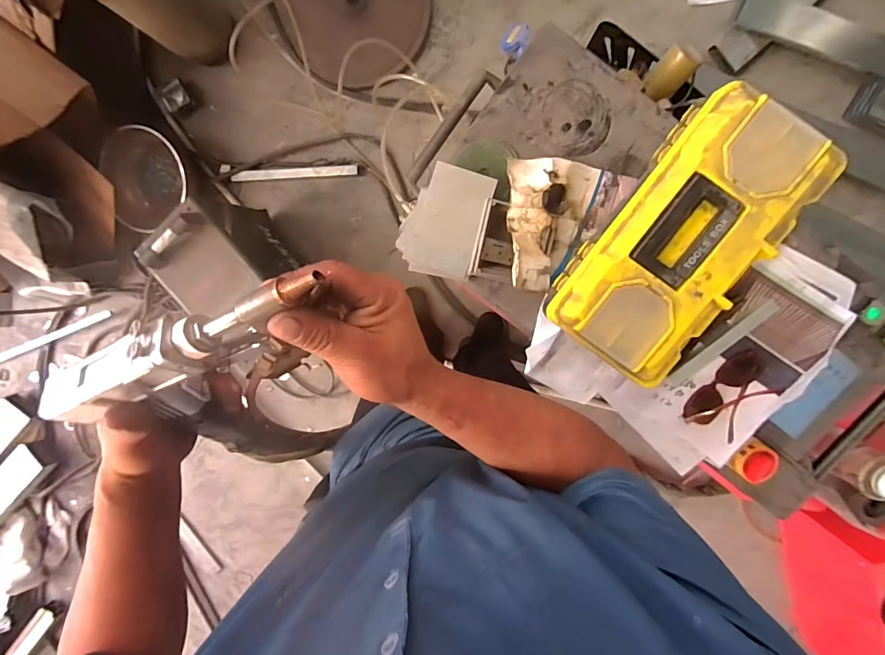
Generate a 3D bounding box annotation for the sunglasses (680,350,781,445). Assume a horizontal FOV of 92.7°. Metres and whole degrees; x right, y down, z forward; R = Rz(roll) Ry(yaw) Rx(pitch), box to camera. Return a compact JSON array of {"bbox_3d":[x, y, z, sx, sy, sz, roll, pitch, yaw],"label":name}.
[{"bbox_3d":[0.450,0.112,0.649,0.078,0.086,0.144,31,114,0],"label":"sunglasses"}]

